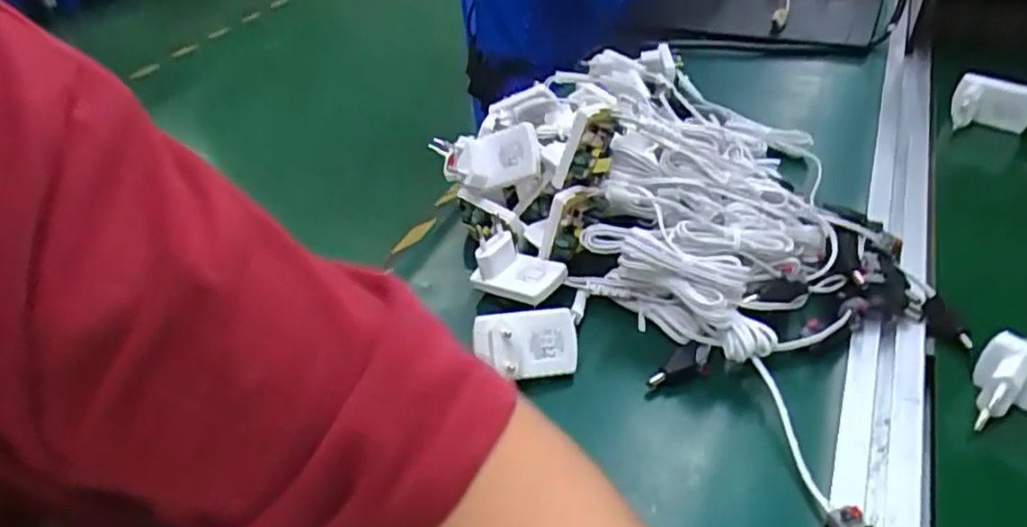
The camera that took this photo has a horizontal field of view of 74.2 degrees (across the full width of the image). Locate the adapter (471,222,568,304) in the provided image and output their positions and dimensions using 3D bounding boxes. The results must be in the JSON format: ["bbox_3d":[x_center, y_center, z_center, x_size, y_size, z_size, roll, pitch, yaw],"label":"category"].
[{"bbox_3d":[0.001,0.001,0.448,0.059,0.028,0.038,22,45,27],"label":"adapter"}]

